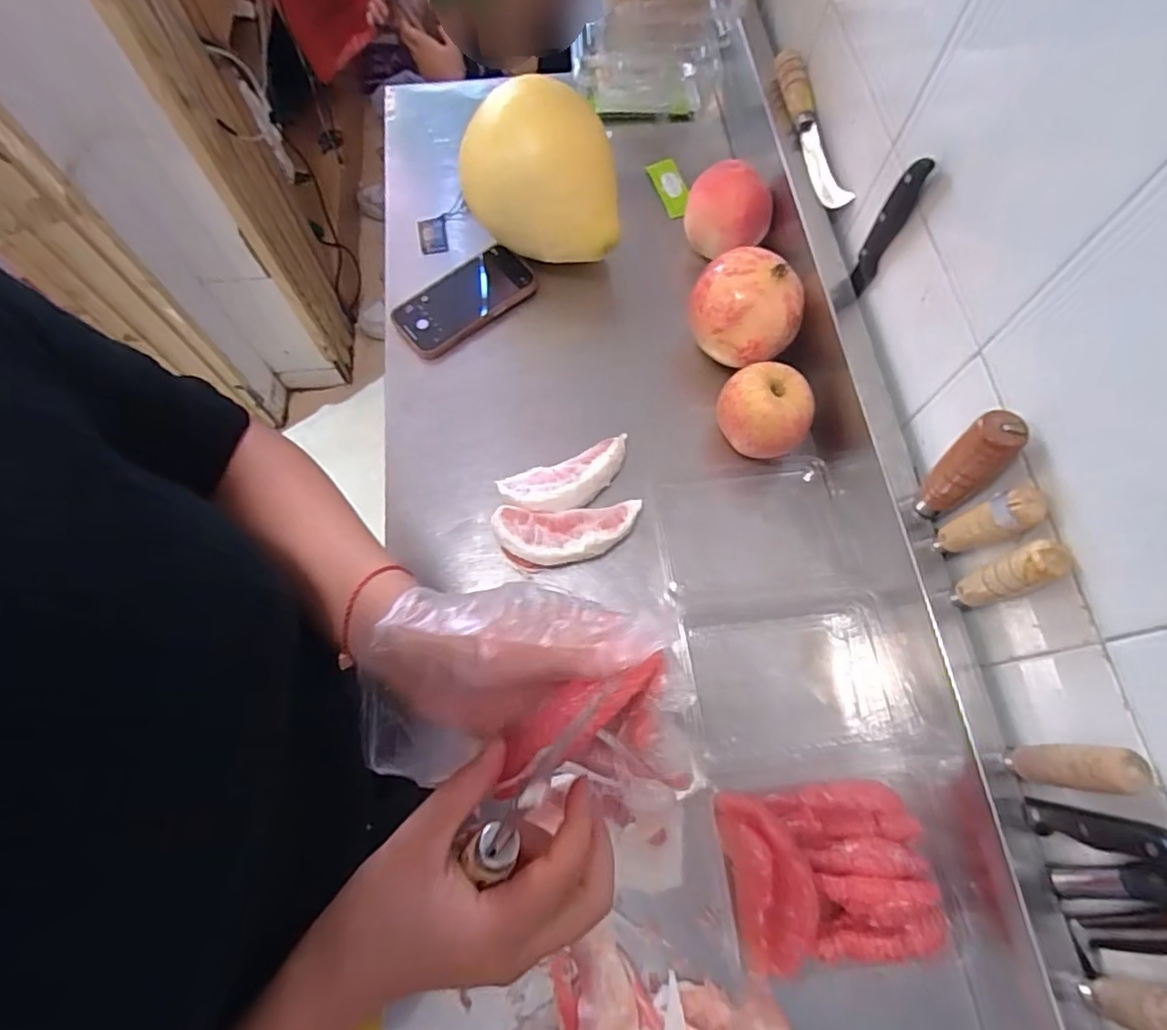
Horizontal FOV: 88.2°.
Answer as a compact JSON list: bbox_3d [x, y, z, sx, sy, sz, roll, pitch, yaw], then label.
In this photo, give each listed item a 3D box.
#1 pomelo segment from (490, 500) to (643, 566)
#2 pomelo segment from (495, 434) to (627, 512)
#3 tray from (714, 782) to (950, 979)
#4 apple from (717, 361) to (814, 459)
[{"bbox_3d":[-0.014,0.018,0.536,0.126,0.028,0.057,-3,69,-1],"label":"pomelo segment"},{"bbox_3d":[-0.013,-0.033,0.556,0.123,0.028,0.054,-22,70,-8],"label":"pomelo segment"},{"bbox_3d":[0.177,0.259,0.438,0.143,0.042,0.111,-6,69,-2],"label":"tray"},{"bbox_3d":[0.165,-0.094,0.562,0.076,0.074,0.078,0,69,0],"label":"apple"}]

